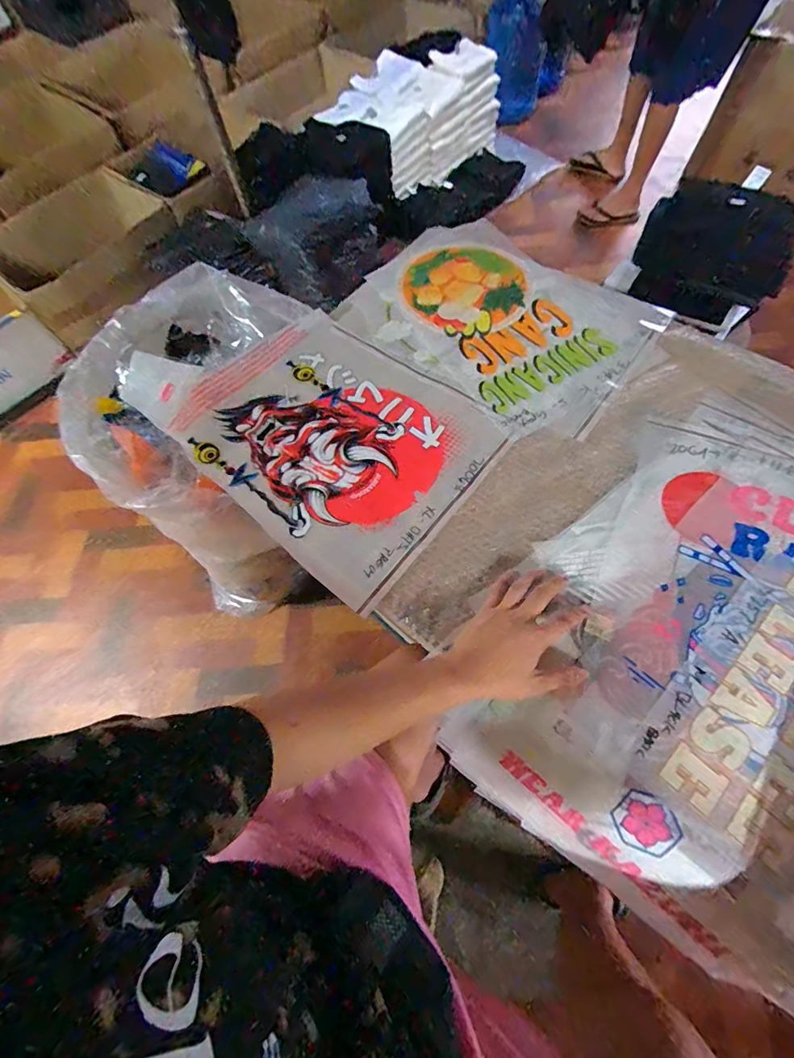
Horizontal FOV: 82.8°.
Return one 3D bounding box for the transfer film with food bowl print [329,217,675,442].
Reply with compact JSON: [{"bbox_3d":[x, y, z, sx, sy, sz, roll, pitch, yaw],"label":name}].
[{"bbox_3d":[0.157,-0.344,0.728,0.461,0.011,0.329,40,73,21],"label":"transfer film with food bowl print"}]

